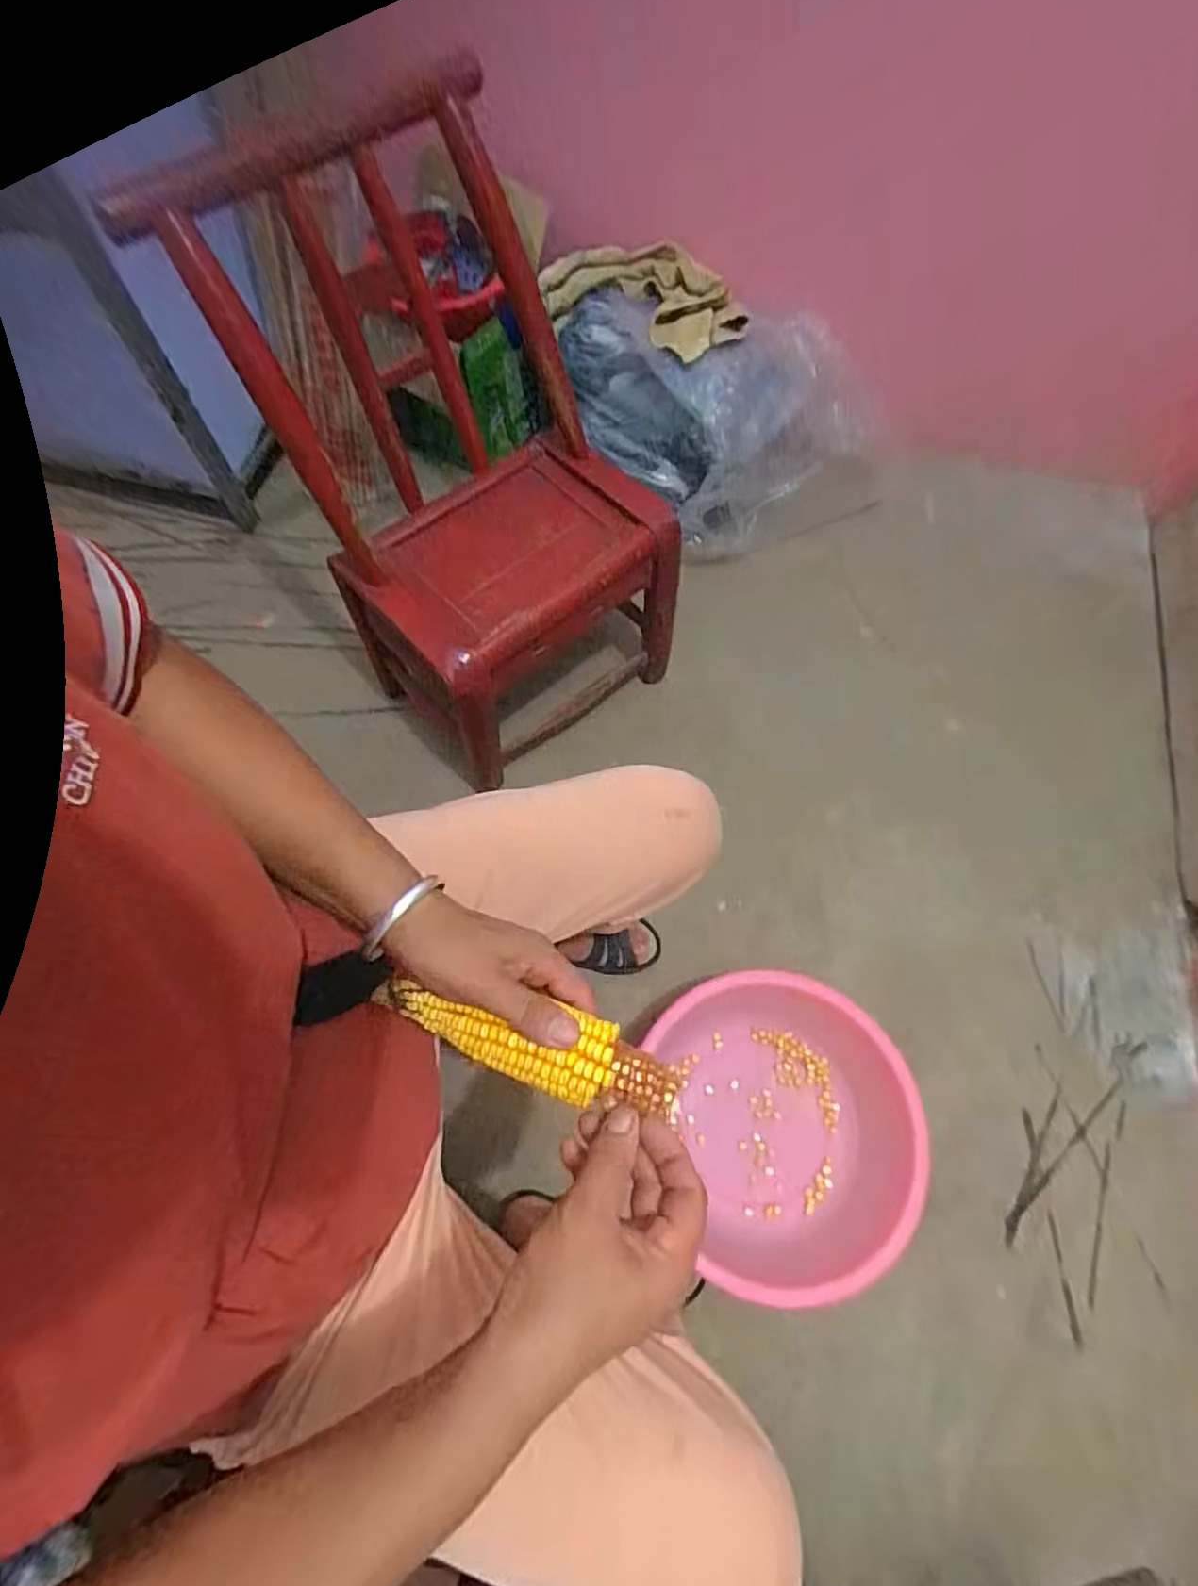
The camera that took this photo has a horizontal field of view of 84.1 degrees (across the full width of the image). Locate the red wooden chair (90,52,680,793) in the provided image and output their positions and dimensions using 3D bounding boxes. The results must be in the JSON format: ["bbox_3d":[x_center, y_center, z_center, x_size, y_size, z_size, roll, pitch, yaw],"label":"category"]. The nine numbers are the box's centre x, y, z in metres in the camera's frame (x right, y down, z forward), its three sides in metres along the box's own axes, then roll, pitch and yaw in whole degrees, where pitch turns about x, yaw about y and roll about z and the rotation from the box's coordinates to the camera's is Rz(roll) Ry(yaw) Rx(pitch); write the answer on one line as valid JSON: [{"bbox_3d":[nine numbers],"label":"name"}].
[{"bbox_3d":[-0.132,-0.345,0.797,0.382,0.596,0.319,-37,72,-15],"label":"red wooden chair"}]

